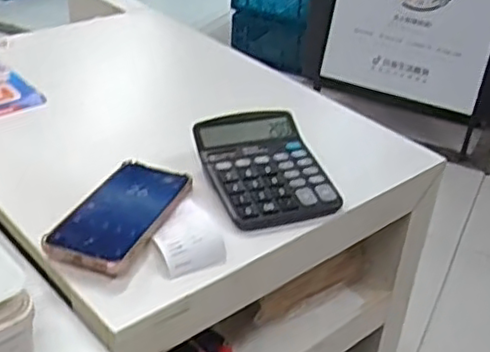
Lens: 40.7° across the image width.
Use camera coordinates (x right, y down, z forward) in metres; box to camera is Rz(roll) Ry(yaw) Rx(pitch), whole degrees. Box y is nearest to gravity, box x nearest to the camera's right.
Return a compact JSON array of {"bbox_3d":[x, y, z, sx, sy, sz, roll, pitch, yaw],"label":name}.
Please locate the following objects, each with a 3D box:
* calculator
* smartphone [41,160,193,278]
[{"bbox_3d":[0.021,-0.009,0.674,0.118,0.050,0.145,-11,36,-22],"label":"calculator"},{"bbox_3d":[-0.113,0.033,0.613,0.077,0.019,0.159,15,35,15],"label":"smartphone"}]

